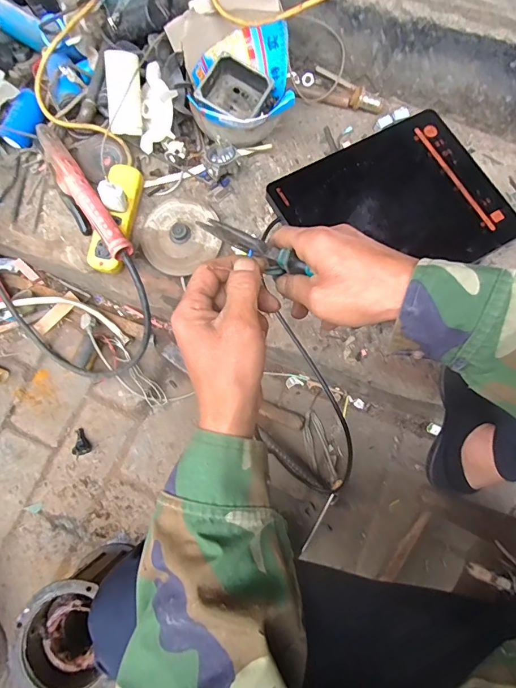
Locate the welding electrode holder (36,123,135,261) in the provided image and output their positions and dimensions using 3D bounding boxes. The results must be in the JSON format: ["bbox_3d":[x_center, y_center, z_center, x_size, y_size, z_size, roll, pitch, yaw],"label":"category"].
[{"bbox_3d":[-0.311,-0.261,0.714,0.053,0.059,0.291,-34,79,-6],"label":"welding electrode holder"}]

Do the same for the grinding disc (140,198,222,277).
[{"bbox_3d":[-0.141,-0.200,0.728,0.135,0.038,0.141,0,77,1],"label":"grinding disc"}]

